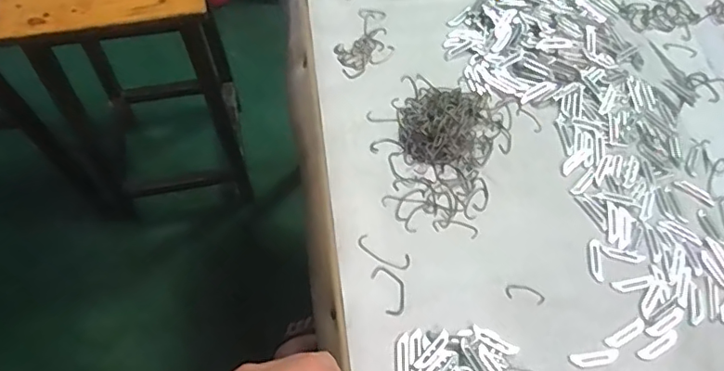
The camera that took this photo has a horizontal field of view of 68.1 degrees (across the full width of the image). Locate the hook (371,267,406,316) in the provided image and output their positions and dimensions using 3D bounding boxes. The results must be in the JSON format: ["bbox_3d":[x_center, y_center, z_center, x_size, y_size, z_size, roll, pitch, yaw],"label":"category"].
[{"bbox_3d":[0.025,0.090,0.464,0.024,0.004,0.045,-19,65,-13],"label":"hook"}]

